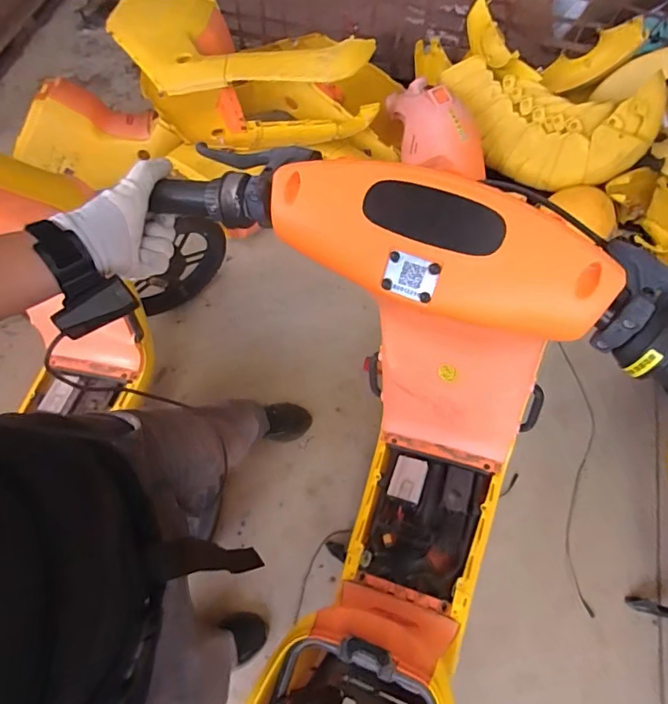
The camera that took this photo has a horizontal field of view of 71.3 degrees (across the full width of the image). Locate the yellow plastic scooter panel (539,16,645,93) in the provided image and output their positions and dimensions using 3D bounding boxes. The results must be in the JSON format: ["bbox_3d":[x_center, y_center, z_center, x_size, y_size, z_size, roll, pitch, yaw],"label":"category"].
[{"bbox_3d":[0.792,-0.910,1.436,0.053,0.284,0.132,-8,87,-43],"label":"yellow plastic scooter panel"}]

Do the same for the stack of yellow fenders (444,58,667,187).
[{"bbox_3d":[0.597,-0.666,1.357,0.572,0.219,0.240,17,66,8],"label":"stack of yellow fenders"}]

